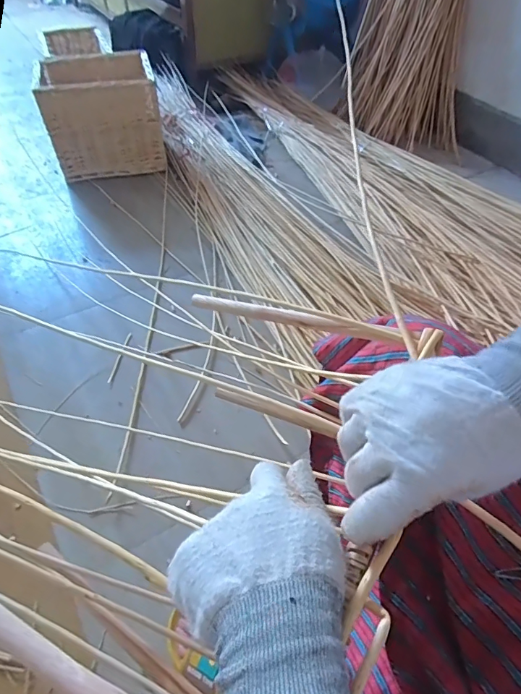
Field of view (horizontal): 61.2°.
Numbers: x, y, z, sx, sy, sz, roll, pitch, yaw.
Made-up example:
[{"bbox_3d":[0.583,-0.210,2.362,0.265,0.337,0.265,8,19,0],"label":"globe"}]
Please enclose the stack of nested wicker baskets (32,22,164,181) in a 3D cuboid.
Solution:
[{"bbox_3d":[-0.506,-0.765,1.412,0.337,0.300,0.247,-12,52,-11],"label":"stack of nested wicker baskets"}]

